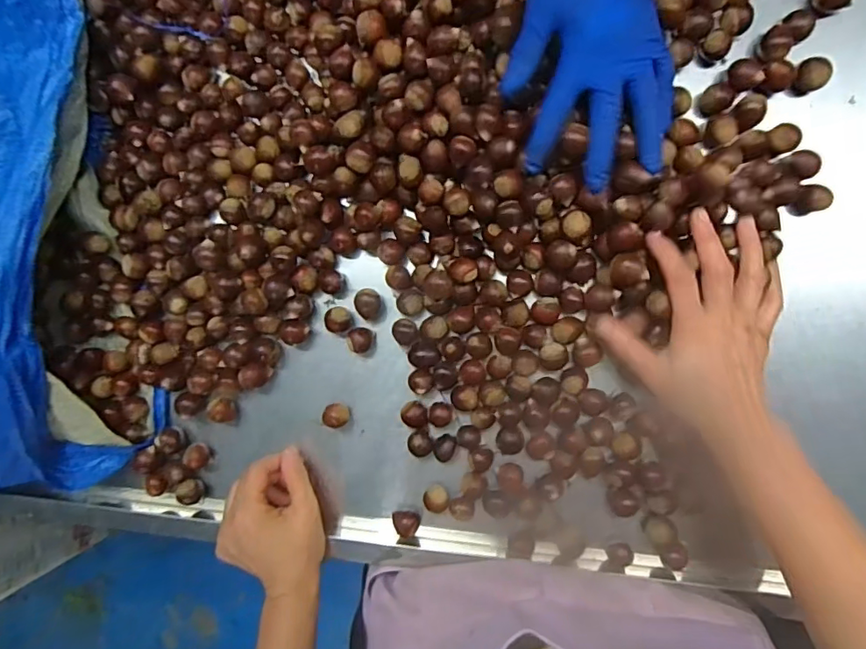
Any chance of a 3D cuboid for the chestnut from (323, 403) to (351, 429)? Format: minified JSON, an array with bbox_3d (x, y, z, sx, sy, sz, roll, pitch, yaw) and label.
[{"bbox_3d":[-0.084,0.079,0.469,0.023,0.022,0.021,0,93,6],"label":"chestnut"}]

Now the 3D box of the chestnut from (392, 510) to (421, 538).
[{"bbox_3d":[-0.024,0.173,0.464,0.023,0.022,0.017,14,95,5],"label":"chestnut"}]

